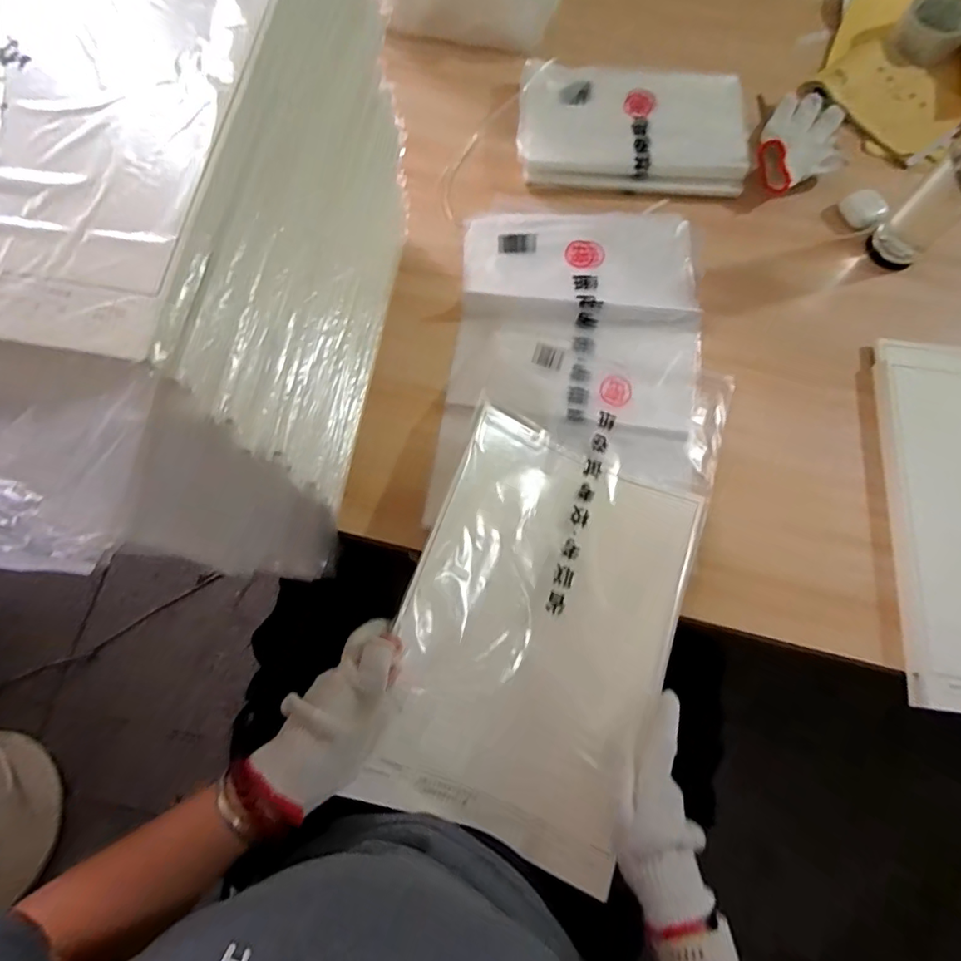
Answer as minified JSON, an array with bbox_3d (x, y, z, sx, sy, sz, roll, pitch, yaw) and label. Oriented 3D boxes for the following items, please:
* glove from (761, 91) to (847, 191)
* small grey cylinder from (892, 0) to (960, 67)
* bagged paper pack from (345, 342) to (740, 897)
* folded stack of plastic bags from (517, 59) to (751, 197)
[{"bbox_3d":[0.433,-0.459,0.692,0.104,0.040,0.192,25,74,7],"label":"glove"},{"bbox_3d":[0.638,-0.638,0.729,0.090,0.038,0.085,35,76,10],"label":"small grey cylinder"},{"bbox_3d":[0.083,0.072,0.516,0.256,0.077,0.504,20,74,5],"label":"bagged paper pack"},{"bbox_3d":[0.203,-0.477,0.707,0.300,0.036,0.187,6,73,1],"label":"folded stack of plastic bags"}]

